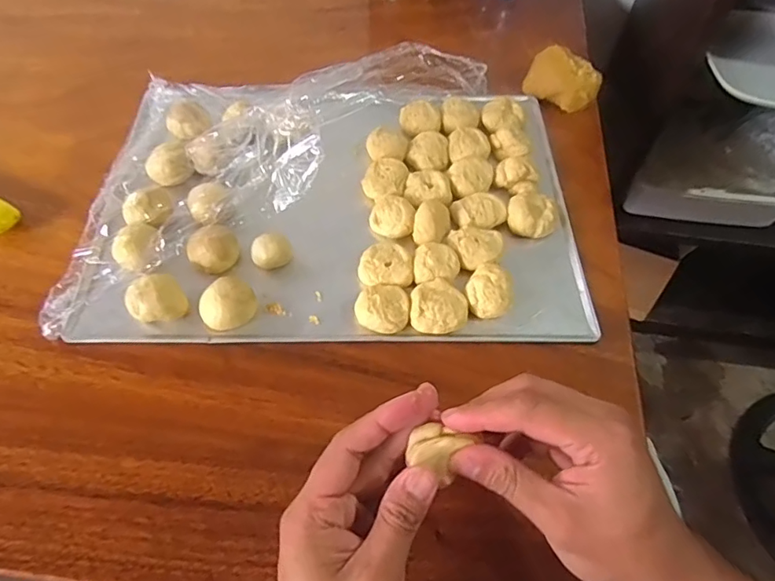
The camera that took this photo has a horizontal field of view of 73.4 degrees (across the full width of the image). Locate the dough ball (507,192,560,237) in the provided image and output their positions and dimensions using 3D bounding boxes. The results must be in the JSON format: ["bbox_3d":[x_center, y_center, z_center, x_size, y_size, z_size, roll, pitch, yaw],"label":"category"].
[{"bbox_3d":[0.145,-0.078,0.514,0.049,0.025,0.055,22,58,13],"label":"dough ball"}]

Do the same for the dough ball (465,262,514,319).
[{"bbox_3d":[0.091,0.001,0.461,0.040,0.025,0.046,18,57,11],"label":"dough ball"}]

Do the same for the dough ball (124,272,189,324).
[{"bbox_3d":[-0.192,0.010,0.433,0.043,0.034,0.035,-28,61,-19],"label":"dough ball"}]

